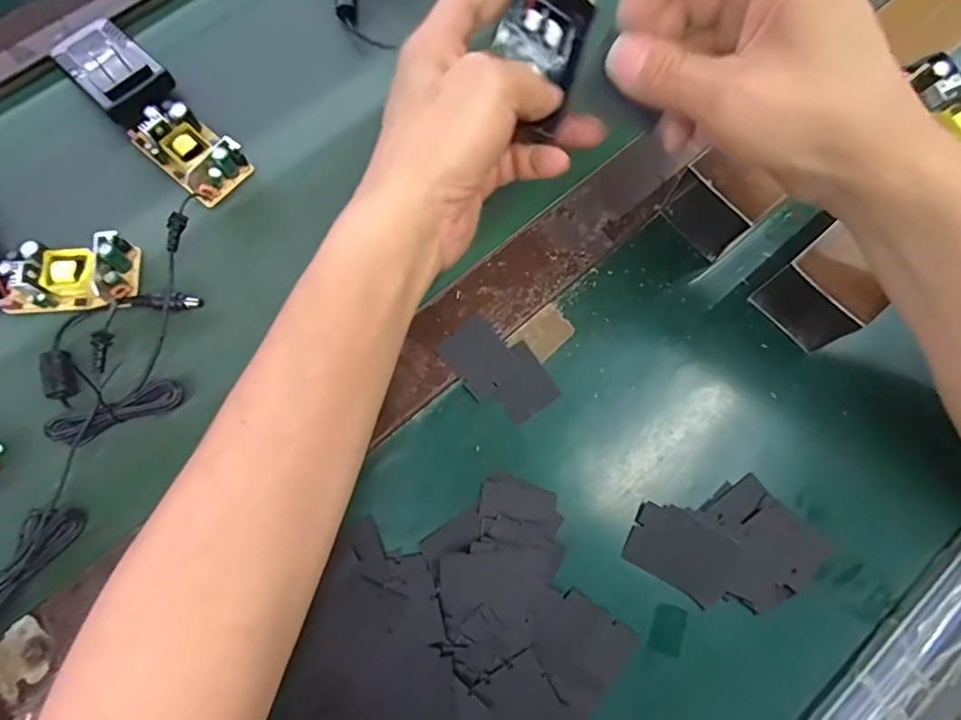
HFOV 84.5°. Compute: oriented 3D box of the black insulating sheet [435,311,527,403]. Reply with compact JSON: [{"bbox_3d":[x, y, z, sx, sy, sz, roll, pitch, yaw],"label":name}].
[{"bbox_3d":[0.000,-0.002,0.318,0.035,0.004,0.043,-41,86,-11],"label":"black insulating sheet"}]

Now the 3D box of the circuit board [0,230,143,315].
[{"bbox_3d":[-0.244,-0.051,0.312,0.071,0.020,0.038,-8,76,-4],"label":"circuit board"}]

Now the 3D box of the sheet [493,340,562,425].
[{"bbox_3d":[0.024,0.013,0.316,0.035,0.004,0.039,-35,79,-10],"label":"sheet"}]

